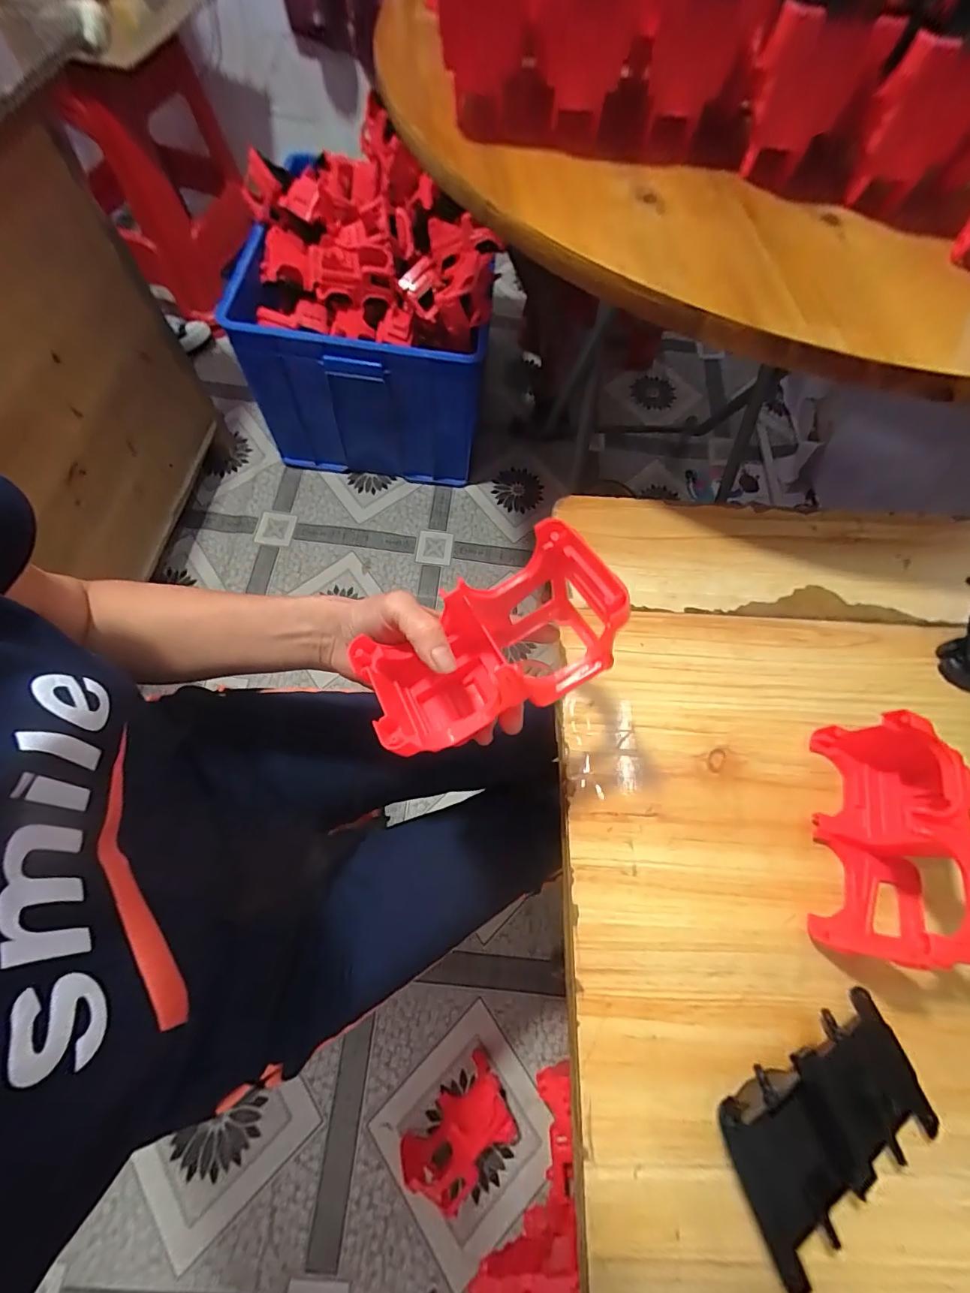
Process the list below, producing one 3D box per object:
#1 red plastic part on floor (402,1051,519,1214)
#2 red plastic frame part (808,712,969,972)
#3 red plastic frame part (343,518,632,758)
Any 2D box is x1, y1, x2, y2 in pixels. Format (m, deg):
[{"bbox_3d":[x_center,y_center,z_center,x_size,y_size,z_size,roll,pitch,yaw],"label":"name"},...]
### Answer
[{"bbox_3d":[-0.030,0.688,0.649,0.154,0.078,0.100,-38,74,-18],"label":"red plastic part on floor"},{"bbox_3d":[0.288,0.134,0.317,0.080,0.078,0.151,16,66,6],"label":"red plastic frame part"},{"bbox_3d":[0.010,0.000,0.295,0.152,0.098,0.080,-35,69,11],"label":"red plastic frame part"}]

